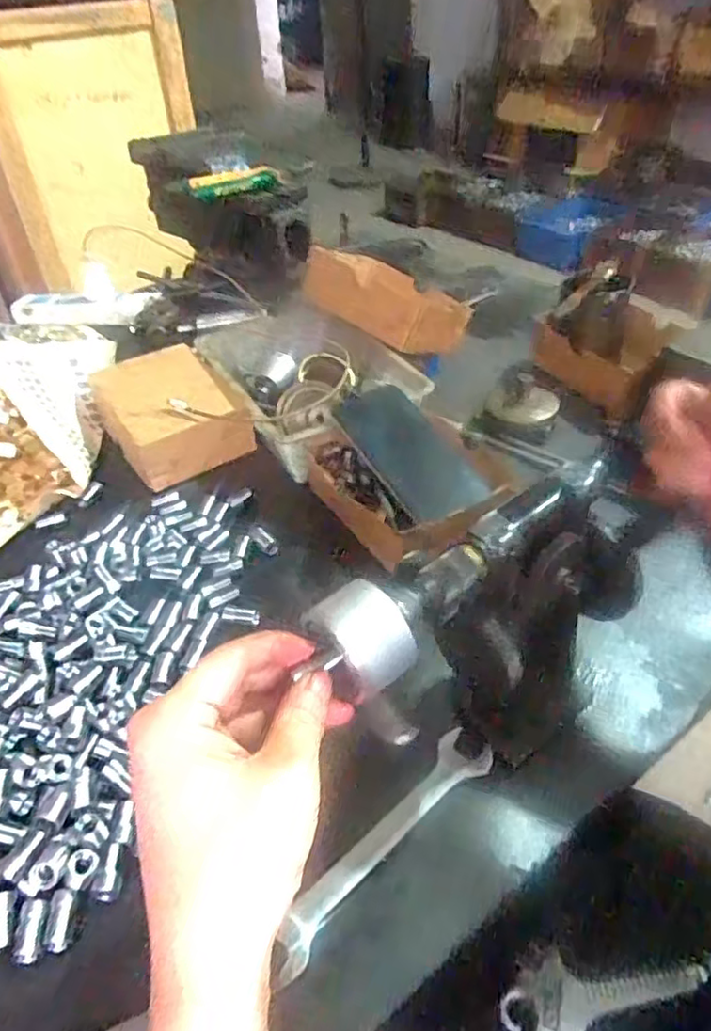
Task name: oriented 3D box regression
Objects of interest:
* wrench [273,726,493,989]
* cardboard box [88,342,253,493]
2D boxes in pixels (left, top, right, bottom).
[{"bbox_3d":[0.020,0.187,0.373,0.030,0.007,0.161,30,51,33],"label":"wrench"},{"bbox_3d":[-0.196,-0.110,0.677,0.121,0.052,0.184,-24,44,-22],"label":"cardboard box"}]

